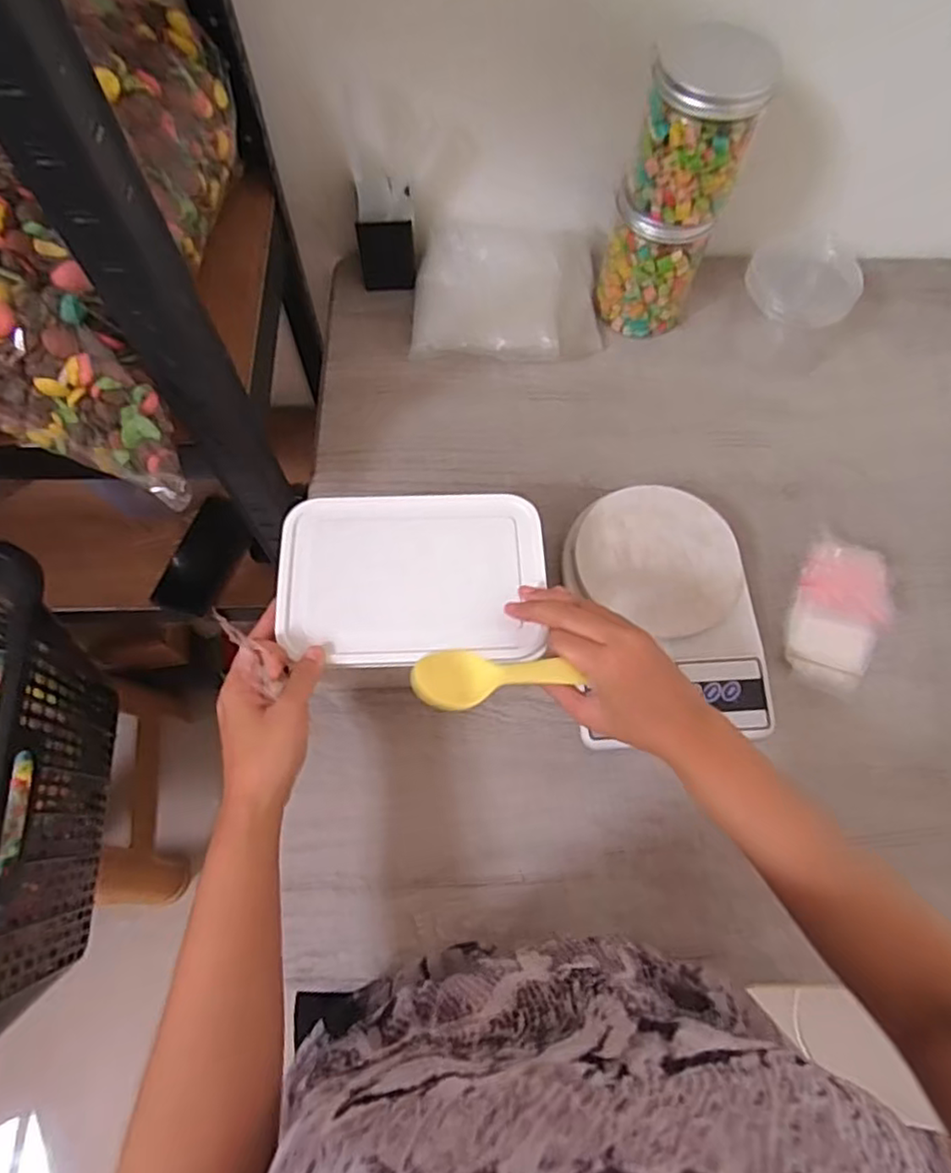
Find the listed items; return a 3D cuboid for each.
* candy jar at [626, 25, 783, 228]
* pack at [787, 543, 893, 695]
[{"bbox_3d":[0.173,-0.356,0.520,0.084,0.100,0.080,0,67,0],"label":"candy jar"},{"bbox_3d":[0.290,0.019,0.523,0.069,0.023,0.121,18,68,7],"label":"pack"}]

